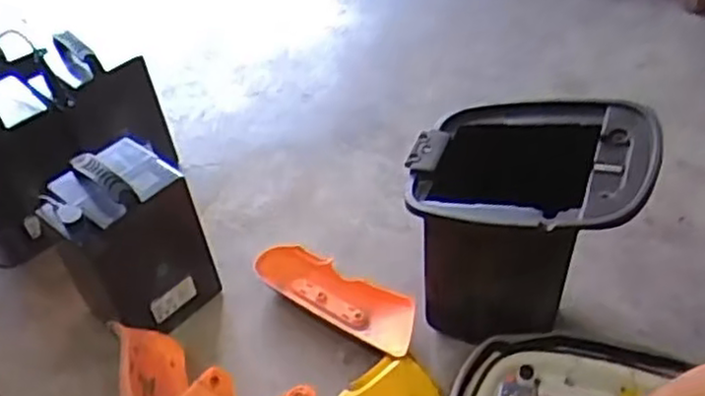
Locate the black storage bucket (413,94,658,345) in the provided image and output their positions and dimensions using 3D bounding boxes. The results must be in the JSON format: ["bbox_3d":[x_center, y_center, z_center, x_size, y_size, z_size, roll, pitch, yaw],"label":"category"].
[{"bbox_3d":[0.239,0.040,1.019,0.298,0.302,0.249,18,48,25],"label":"black storage bucket"}]

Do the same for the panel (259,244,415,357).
[{"bbox_3d":[-0.018,0.161,1.210,0.324,0.053,0.095,26,52,31],"label":"panel"}]

